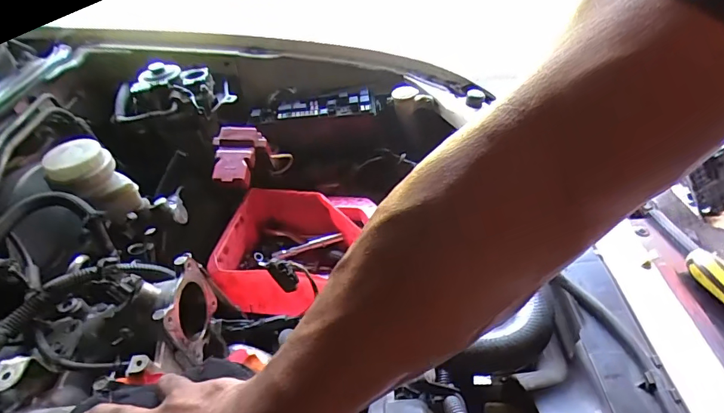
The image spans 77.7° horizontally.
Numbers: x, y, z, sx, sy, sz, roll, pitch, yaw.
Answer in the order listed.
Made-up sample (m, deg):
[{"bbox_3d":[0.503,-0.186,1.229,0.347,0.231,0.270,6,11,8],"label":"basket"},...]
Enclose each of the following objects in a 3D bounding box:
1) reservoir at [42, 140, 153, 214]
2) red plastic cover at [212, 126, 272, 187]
[{"bbox_3d":[-0.365,-0.034,0.614,0.082,0.101,0.073,-34,48,-28],"label":"reservoir"},{"bbox_3d":[-0.185,-0.078,0.666,0.080,0.040,0.094,-4,41,2],"label":"red plastic cover"}]

